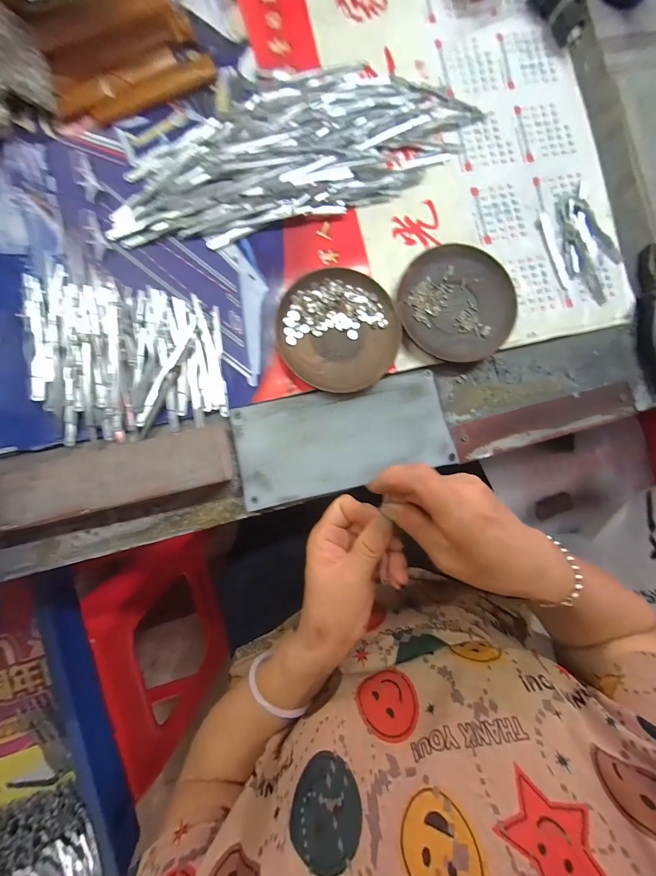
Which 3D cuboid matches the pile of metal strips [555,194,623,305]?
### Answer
[{"bbox_3d":[0.279,-0.202,0.340,0.062,0.011,0.117,-8,88,-6],"label":"pile of metal strips"}]

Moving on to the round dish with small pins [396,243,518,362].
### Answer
[{"bbox_3d":[0.126,-0.132,0.323,0.113,0.017,0.112,0,87,-6],"label":"round dish with small pins"}]

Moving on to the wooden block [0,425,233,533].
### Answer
[{"bbox_3d":[-0.178,0.033,0.275,0.184,0.031,0.048,-13,88,-7],"label":"wooden block"}]

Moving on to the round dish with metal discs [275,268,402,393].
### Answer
[{"bbox_3d":[0.010,-0.101,0.311,0.111,0.015,0.115,0,87,-6],"label":"round dish with metal discs"}]

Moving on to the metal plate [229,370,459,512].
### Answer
[{"bbox_3d":[0.016,0.000,0.307,0.197,0.009,0.094,-12,88,-7],"label":"metal plate"}]

